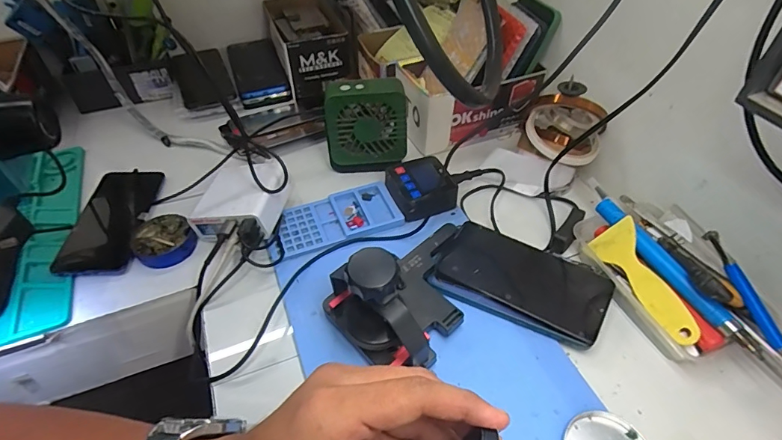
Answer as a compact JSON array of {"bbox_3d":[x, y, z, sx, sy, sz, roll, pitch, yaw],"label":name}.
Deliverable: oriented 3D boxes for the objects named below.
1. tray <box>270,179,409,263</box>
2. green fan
[{"bbox_3d":[-0.066,-0.002,0.490,0.147,0.010,0.070,-15,48,-14],"label":"tray"},{"bbox_3d":[-0.032,-0.118,0.537,0.098,0.099,0.052,-8,47,-7],"label":"green fan"}]

